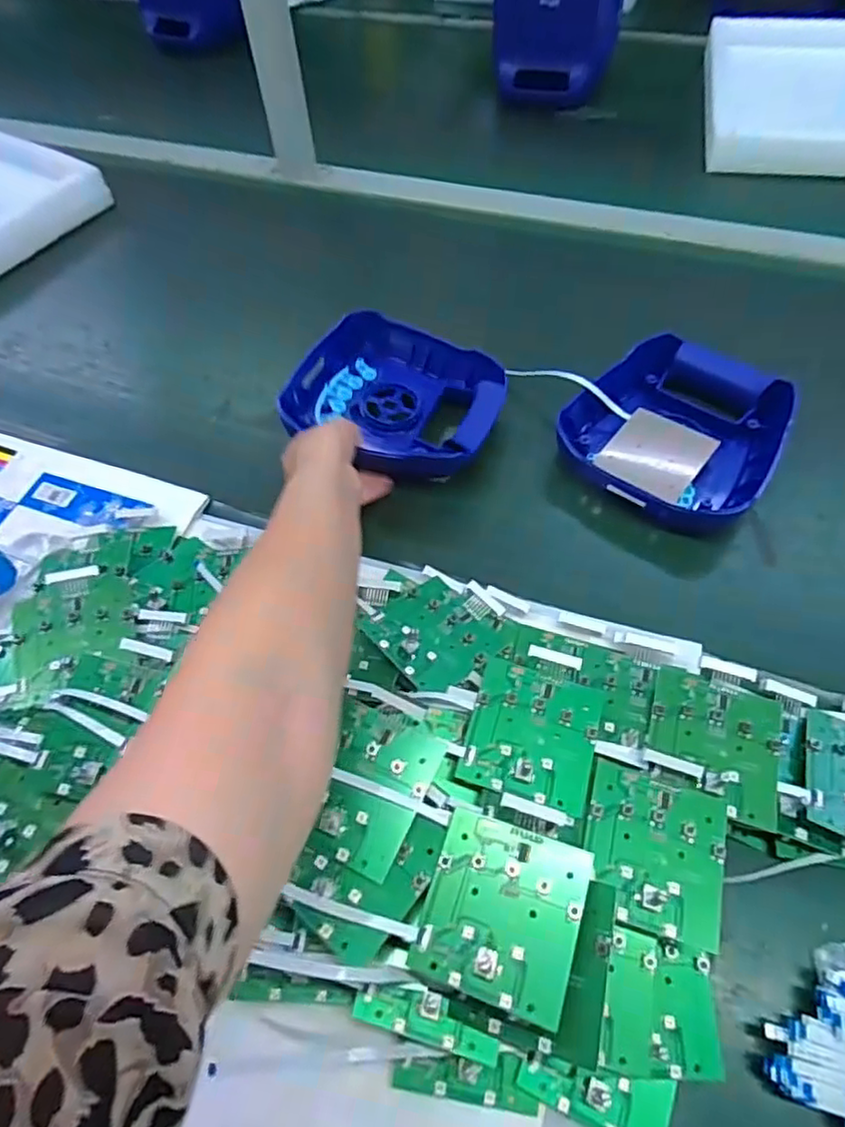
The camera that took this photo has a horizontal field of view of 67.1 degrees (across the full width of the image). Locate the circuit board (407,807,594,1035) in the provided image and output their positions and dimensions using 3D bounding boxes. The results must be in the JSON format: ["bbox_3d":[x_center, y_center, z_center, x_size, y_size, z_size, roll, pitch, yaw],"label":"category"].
[{"bbox_3d":[0.040,0.174,0.319,0.074,0.004,0.079,12,61,18],"label":"circuit board"}]

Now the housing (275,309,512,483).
[{"bbox_3d":[-0.022,-0.149,0.582,0.185,0.047,0.165,25,61,19],"label":"housing"}]

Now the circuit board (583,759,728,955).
[{"bbox_3d":[0.127,0.157,0.350,0.074,0.008,0.079,12,59,15],"label":"circuit board"}]

